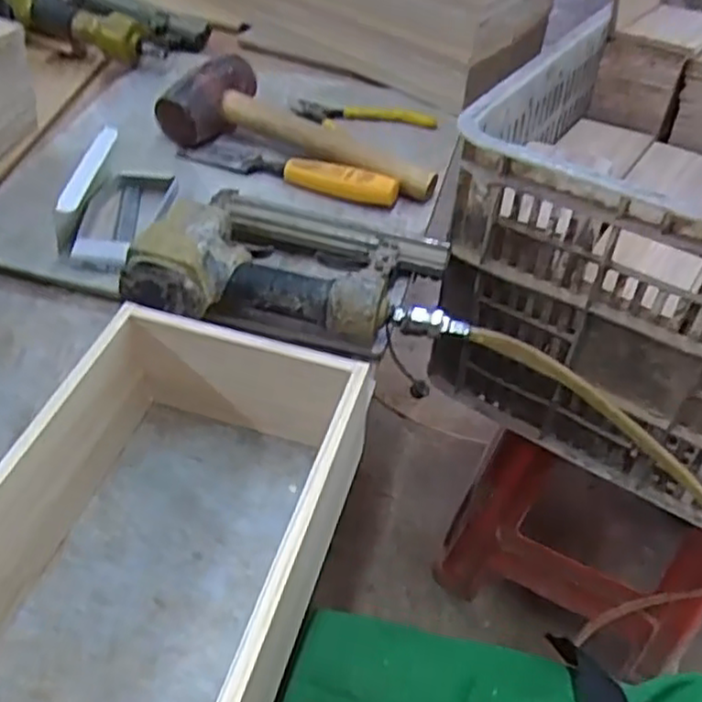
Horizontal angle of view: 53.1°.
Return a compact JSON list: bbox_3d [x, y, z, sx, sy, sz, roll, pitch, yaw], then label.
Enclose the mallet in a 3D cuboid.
[{"bbox_3d":[-0.046,-0.221,0.700,0.279,0.057,0.094,19,48,13],"label":"mallet"}]

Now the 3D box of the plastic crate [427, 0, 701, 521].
[{"bbox_3d":[0.409,-0.162,0.779,0.406,0.305,0.589,29,51,21],"label":"plastic crate"}]

